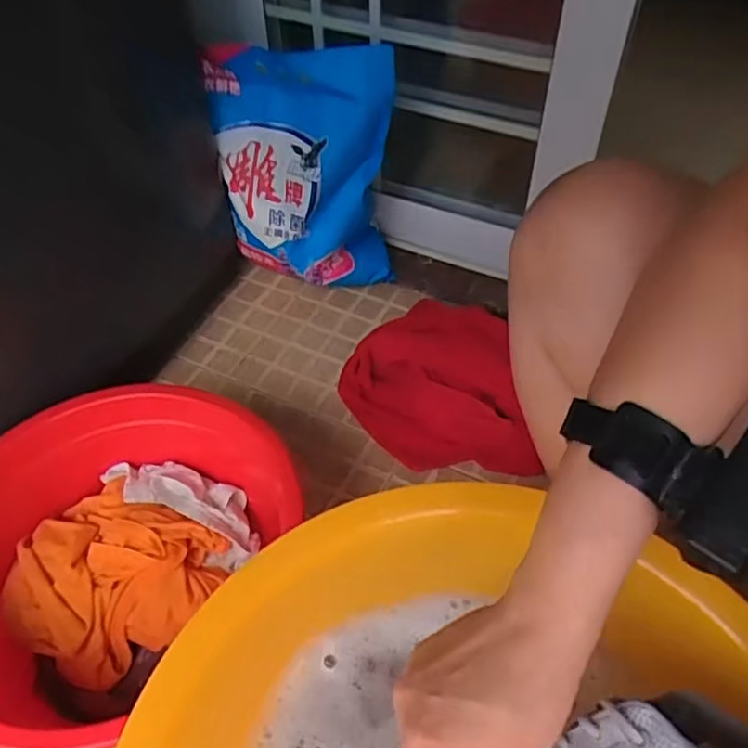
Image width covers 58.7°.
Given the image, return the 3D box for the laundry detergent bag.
[{"bbox_3d":[-0.098,-0.289,0.984,0.243,0.392,0.098,-6,49,-4],"label":"laundry detergent bag"}]

